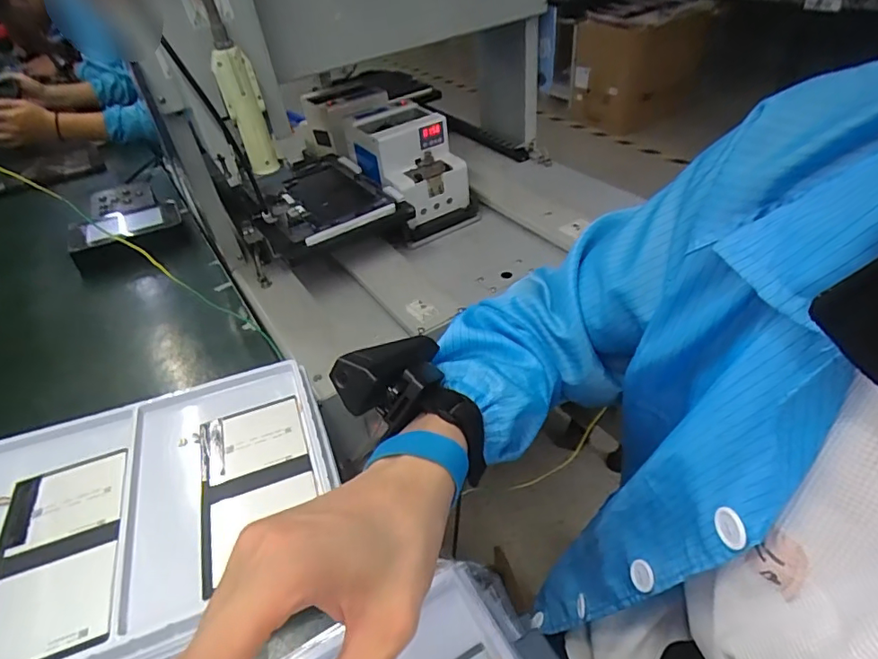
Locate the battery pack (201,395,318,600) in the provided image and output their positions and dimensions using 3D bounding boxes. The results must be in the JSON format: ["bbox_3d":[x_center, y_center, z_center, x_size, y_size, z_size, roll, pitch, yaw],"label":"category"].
[{"bbox_3d":[-0.159,0.125,0.449,0.090,0.011,0.164,-19,42,-12],"label":"battery pack"}]

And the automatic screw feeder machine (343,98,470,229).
[{"bbox_3d":[-0.056,-0.289,0.877,0.139,0.132,0.211,-22,43,-15],"label":"automatic screw feeder machine"}]

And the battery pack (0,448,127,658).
[{"bbox_3d":[-0.300,0.171,0.400,0.095,0.004,0.176,-21,43,-14],"label":"battery pack"}]

